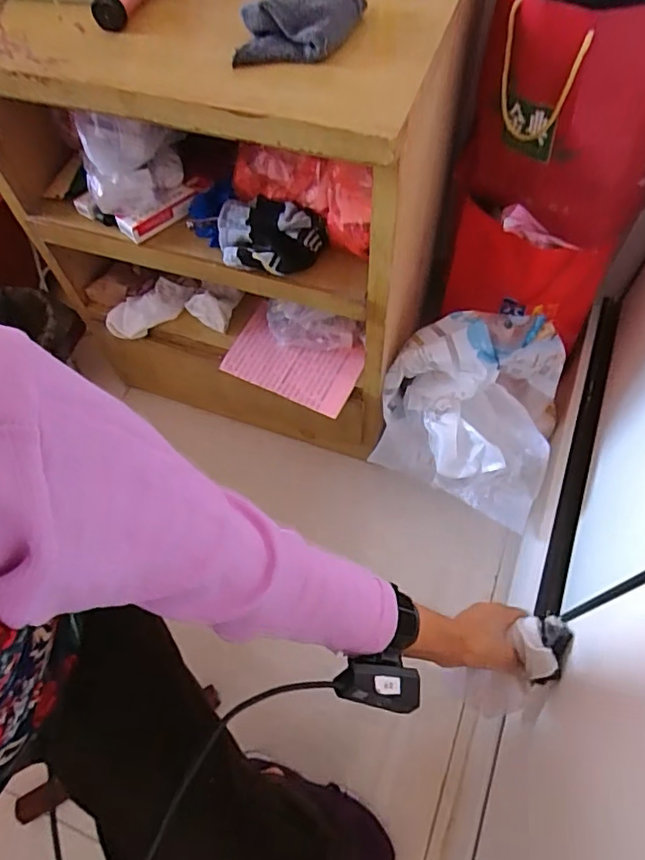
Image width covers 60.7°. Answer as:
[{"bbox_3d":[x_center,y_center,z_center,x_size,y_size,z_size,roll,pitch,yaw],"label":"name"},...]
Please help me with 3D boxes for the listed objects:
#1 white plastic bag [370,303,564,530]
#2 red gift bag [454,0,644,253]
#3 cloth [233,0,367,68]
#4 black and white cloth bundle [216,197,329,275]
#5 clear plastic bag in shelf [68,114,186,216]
[{"bbox_3d":[0.226,-0.032,0.825,0.251,0.230,0.215,17,60,10],"label":"white plastic bag"},{"bbox_3d":[0.301,-0.388,0.672,0.201,0.283,0.179,-6,59,-4],"label":"red gift bag"},{"bbox_3d":[-0.021,-0.380,0.515,0.119,0.041,0.076,0,59,0],"label":"cloth"},{"bbox_3d":[-0.072,-0.240,0.681,0.136,0.044,0.092,28,63,16],"label":"black and white cloth bundle"},{"bbox_3d":[-0.231,-0.337,0.686,0.132,0.095,0.064,-29,63,-16],"label":"clear plastic bag in shelf"}]

